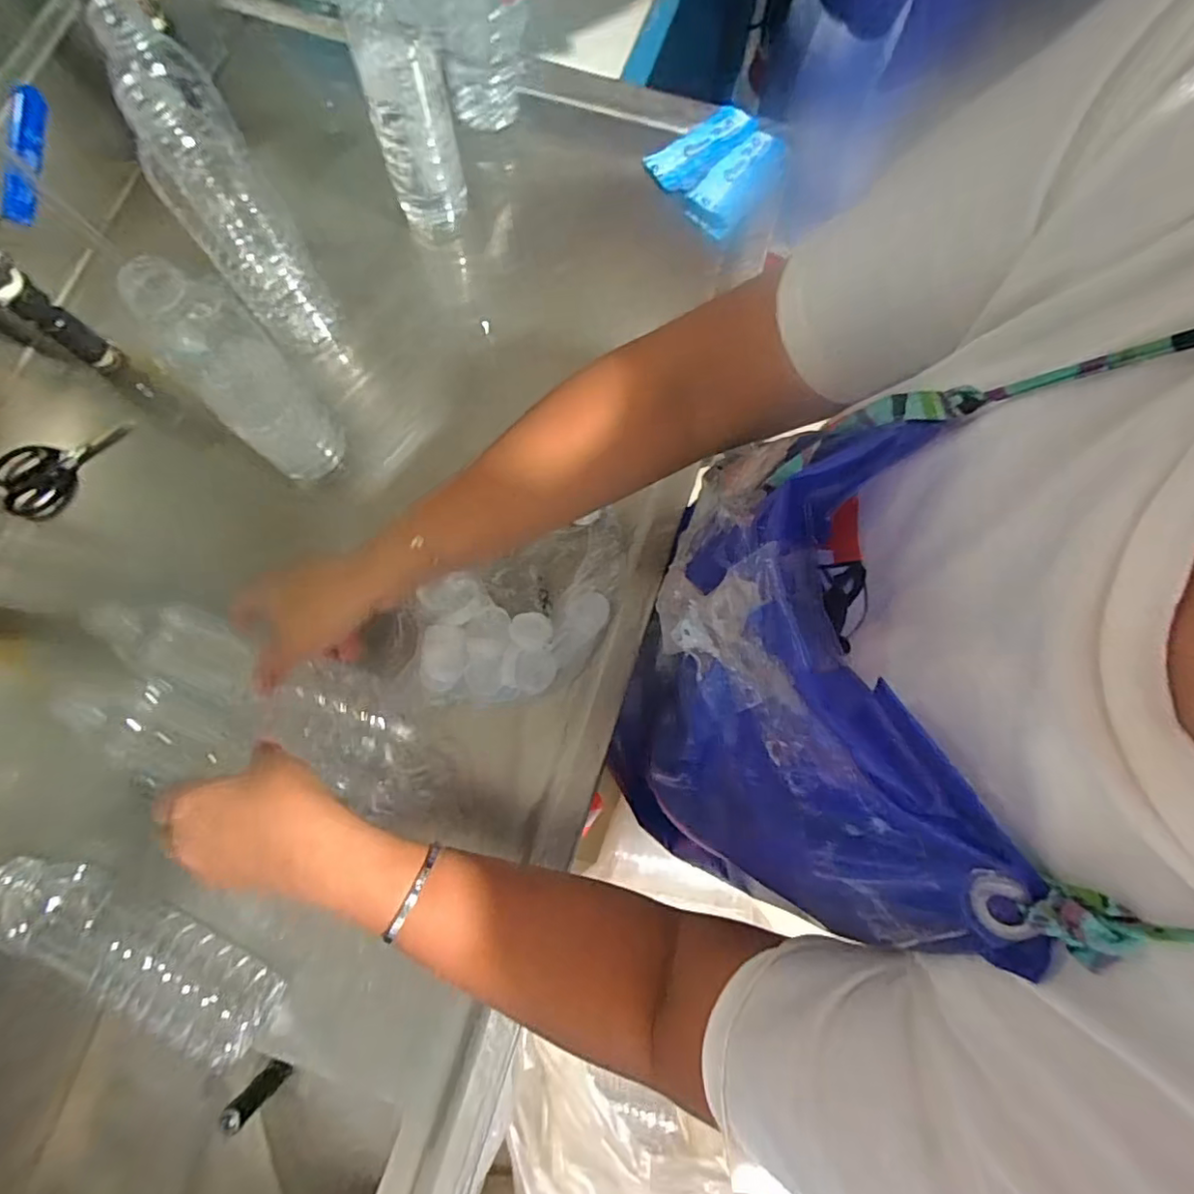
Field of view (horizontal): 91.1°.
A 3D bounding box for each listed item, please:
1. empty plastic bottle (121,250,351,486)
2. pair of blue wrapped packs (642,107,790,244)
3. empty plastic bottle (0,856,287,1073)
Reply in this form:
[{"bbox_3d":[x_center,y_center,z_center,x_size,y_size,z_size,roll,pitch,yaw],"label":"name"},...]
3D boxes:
[{"bbox_3d":[-0.238,-0.146,0.407,0.058,0.202,0.053,0,77,0],"label":"empty plastic bottle"},{"bbox_3d":[0.116,-0.409,0.559,0.105,0.027,0.112,-39,80,-8],"label":"pair of blue wrapped packs"},{"bbox_3d":[-0.318,0.242,0.400,0.203,0.051,0.054,22,78,5],"label":"empty plastic bottle"}]

